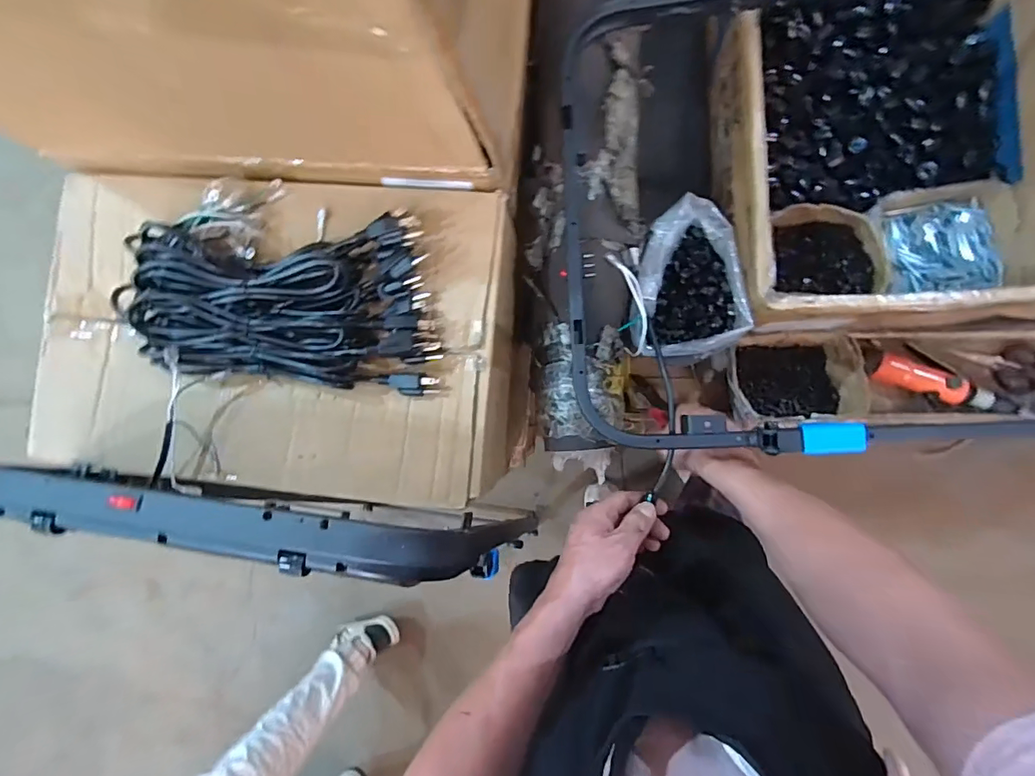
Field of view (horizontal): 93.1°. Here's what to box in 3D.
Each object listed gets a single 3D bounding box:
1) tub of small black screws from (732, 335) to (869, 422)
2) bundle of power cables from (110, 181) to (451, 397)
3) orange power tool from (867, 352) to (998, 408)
[{"bbox_3d":[0.384,-0.010,0.686,0.168,0.078,0.108,-3,89,9],"label":"tub of small black screws"},{"bbox_3d":[-0.253,-0.111,0.526,0.340,0.053,0.211,5,91,9],"label":"bundle of power cables"},{"bbox_3d":[0.590,-0.011,0.701,0.148,0.047,0.043,24,93,8],"label":"orange power tool"}]

